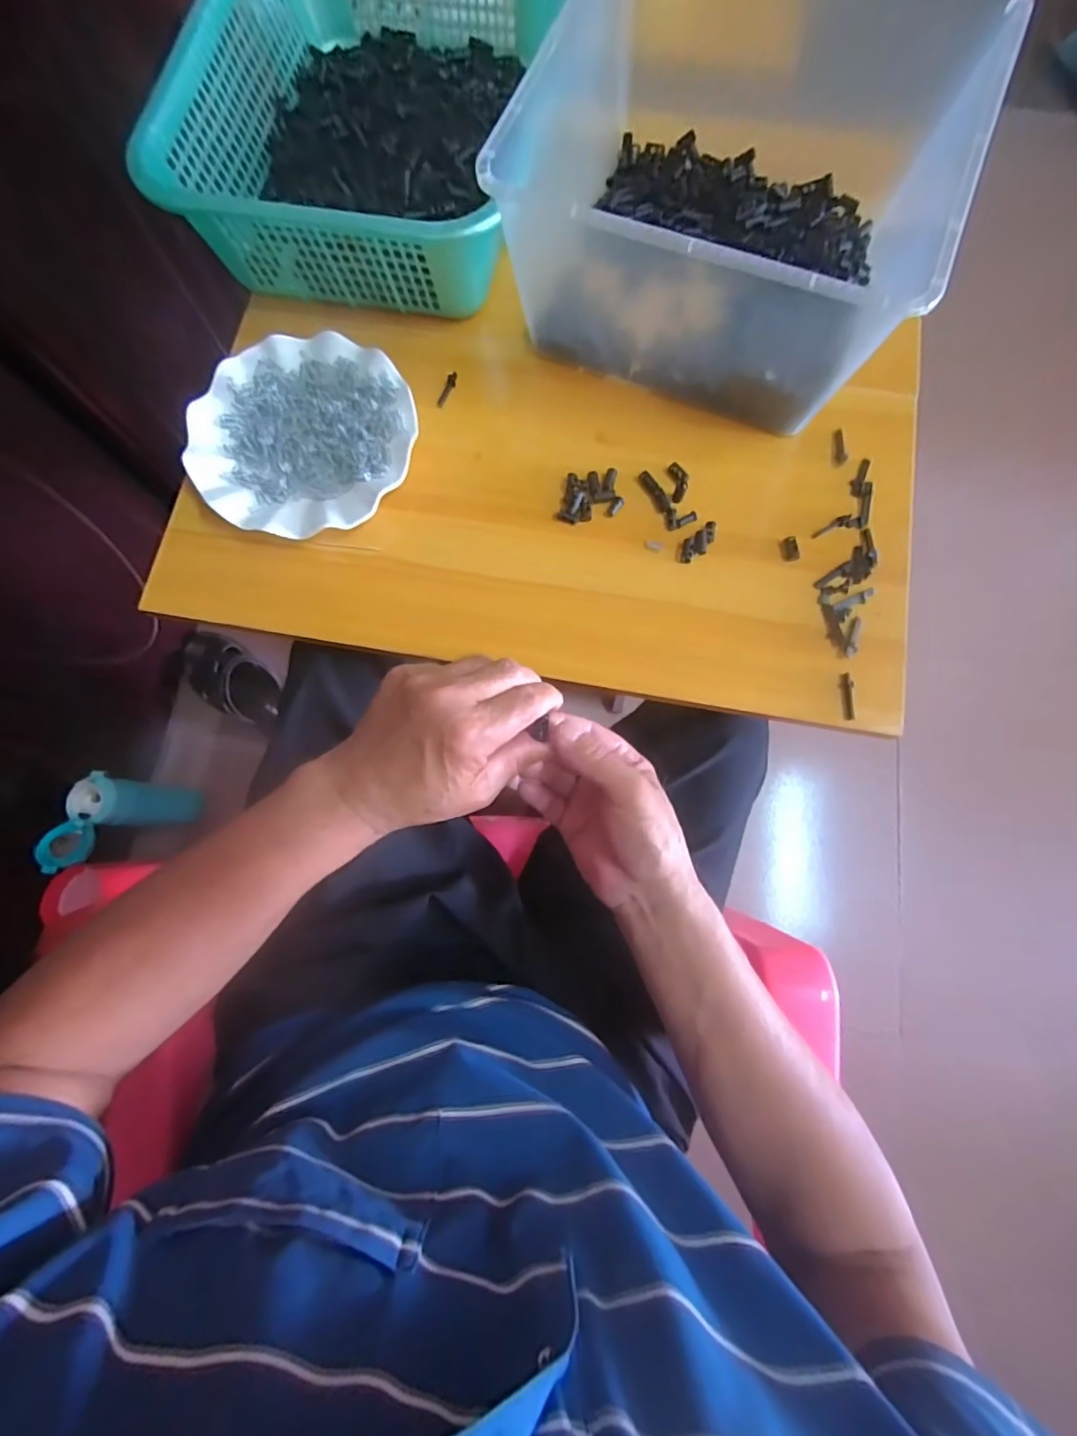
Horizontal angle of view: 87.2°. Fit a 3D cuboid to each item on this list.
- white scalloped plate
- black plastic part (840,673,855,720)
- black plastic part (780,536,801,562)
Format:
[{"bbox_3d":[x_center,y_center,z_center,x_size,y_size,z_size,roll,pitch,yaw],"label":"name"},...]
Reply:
[{"bbox_3d":[-0.193,-0.232,0.467,0.176,0.021,0.176,0,77,1],"label":"white scalloped plate"},{"bbox_3d":[0.230,-0.017,0.419,0.009,0.004,0.035,3,77,1],"label":"black plastic part"},{"bbox_3d":[0.199,-0.134,0.448,0.012,0.006,0.020,-9,77,-1],"label":"black plastic part"}]

